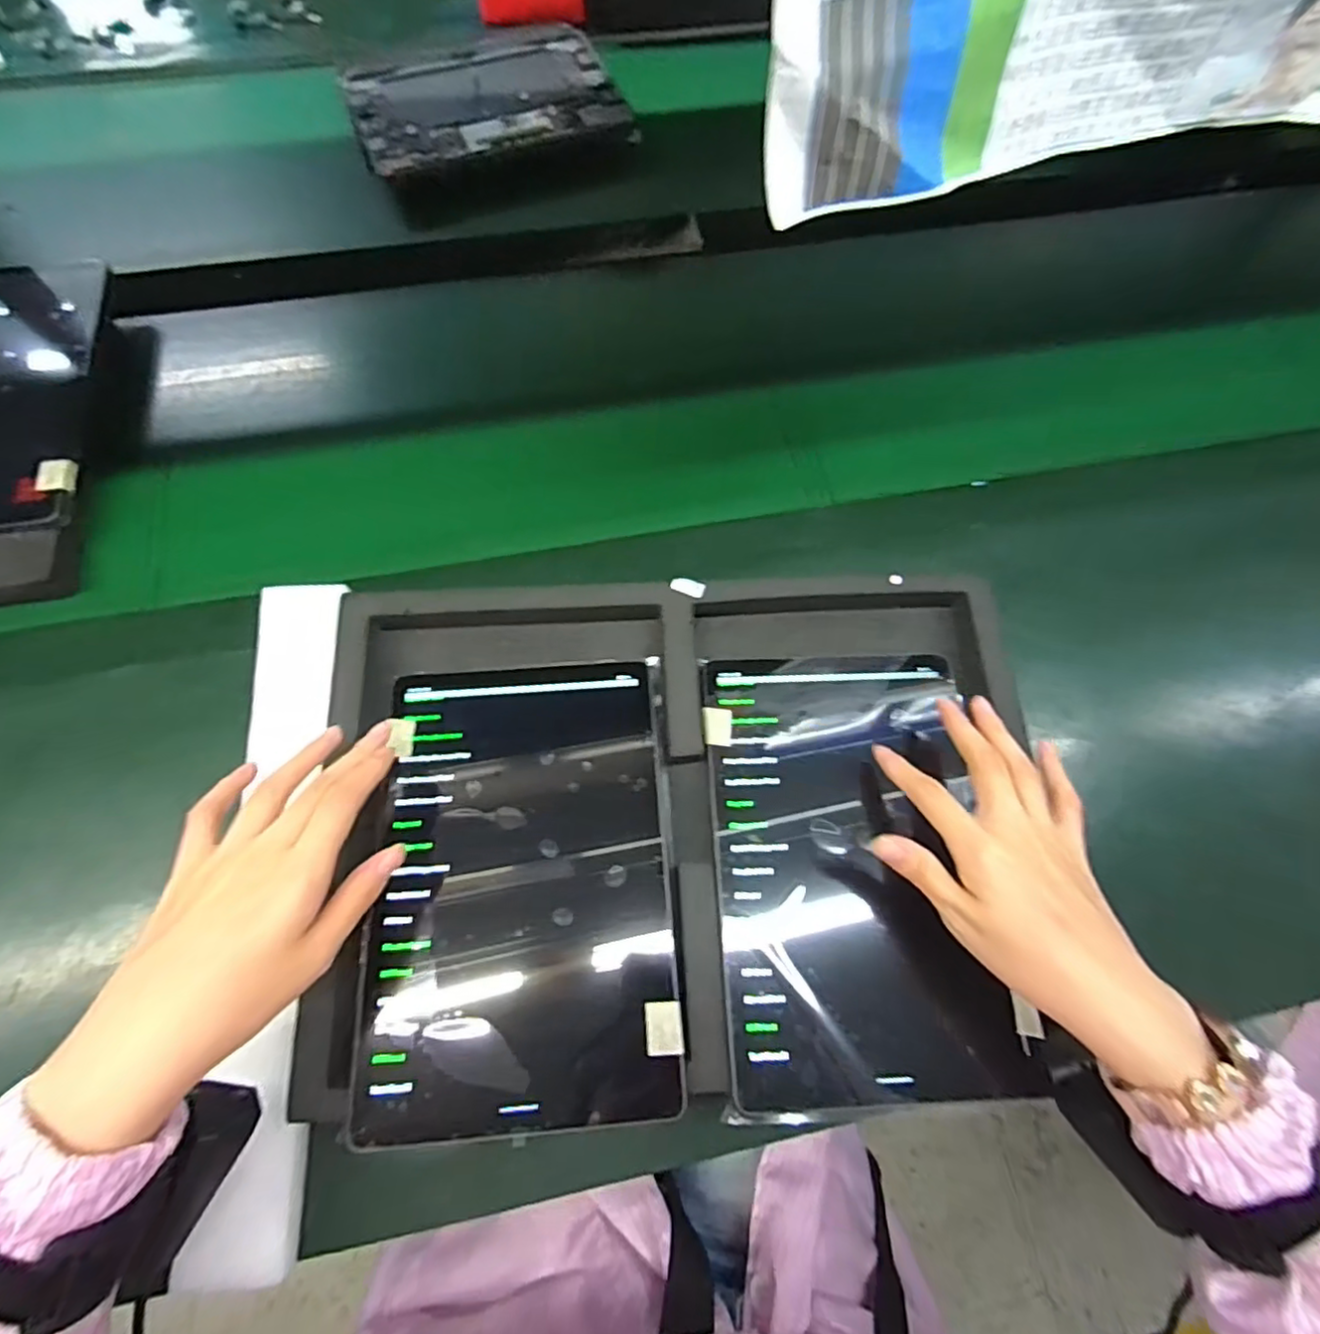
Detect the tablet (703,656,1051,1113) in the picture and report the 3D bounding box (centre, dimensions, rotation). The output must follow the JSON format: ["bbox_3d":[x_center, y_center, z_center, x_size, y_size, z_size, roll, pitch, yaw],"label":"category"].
[{"bbox_3d":[0.112,0.105,0.380,0.157,0.013,0.249,-2,62,-2],"label":"tablet"}]

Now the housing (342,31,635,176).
[{"bbox_3d":[-0.180,-0.588,0.666,0.262,0.013,0.202,-18,70,-8],"label":"housing"}]

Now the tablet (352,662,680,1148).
[{"bbox_3d":[-0.076,0.115,0.373,0.164,0.009,0.251,-3,62,-3],"label":"tablet"}]

